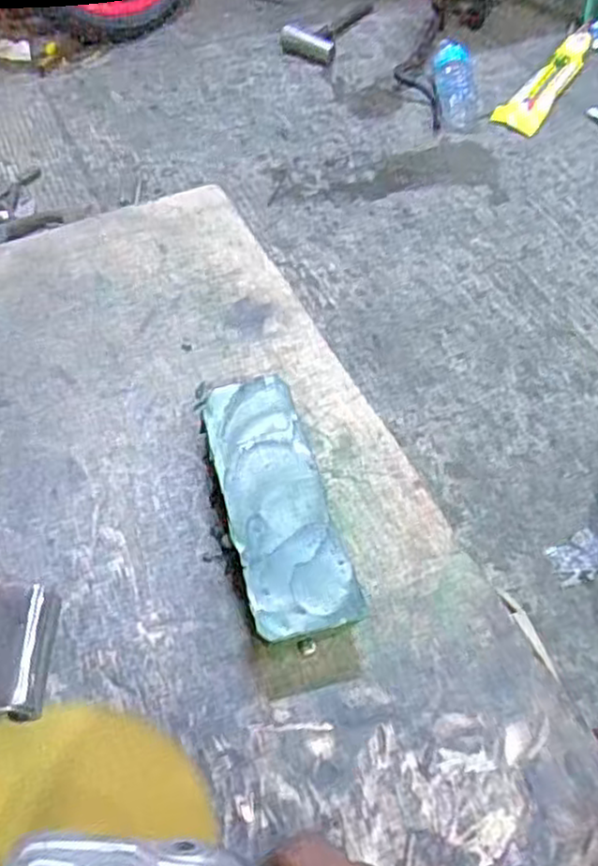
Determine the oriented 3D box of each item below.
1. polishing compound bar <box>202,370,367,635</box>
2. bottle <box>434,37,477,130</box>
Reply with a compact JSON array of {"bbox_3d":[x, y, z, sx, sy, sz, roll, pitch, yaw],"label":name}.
[{"bbox_3d":[-0.014,0.045,0.455,0.068,0.034,0.178,-12,58,-10],"label":"polishing compound bar"},{"bbox_3d":[0.328,-0.746,1.528,0.087,0.062,0.290,2,53,-2],"label":"bottle"}]

